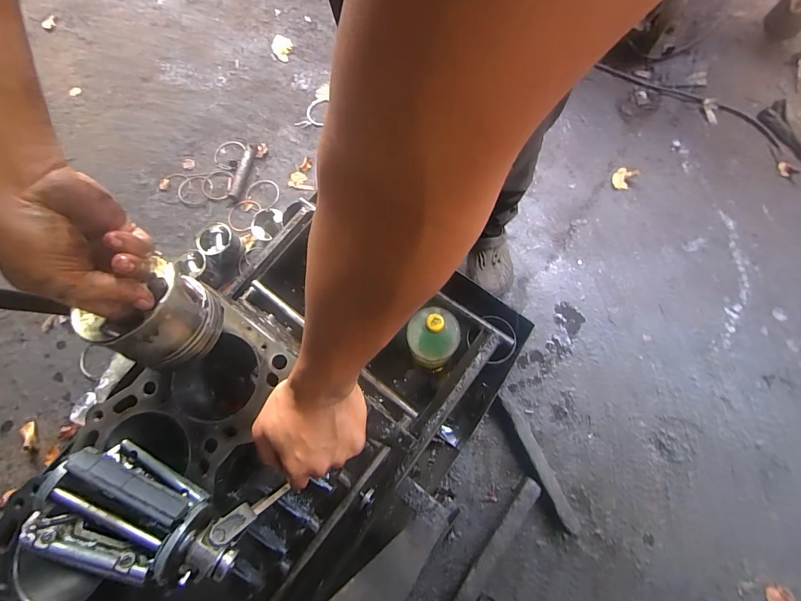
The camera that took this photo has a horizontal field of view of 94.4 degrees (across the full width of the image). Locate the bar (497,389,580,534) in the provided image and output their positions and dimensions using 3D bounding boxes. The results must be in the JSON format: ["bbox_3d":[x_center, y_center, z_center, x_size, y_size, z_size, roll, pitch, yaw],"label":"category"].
[{"bbox_3d":[0.304,0.348,0.828,0.042,0.042,0.312,-24,75,-3],"label":"bar"}]

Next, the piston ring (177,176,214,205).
[{"bbox_3d":[-0.613,-0.332,1.104,0.100,0.004,0.095,-1,75,3],"label":"piston ring"}]

